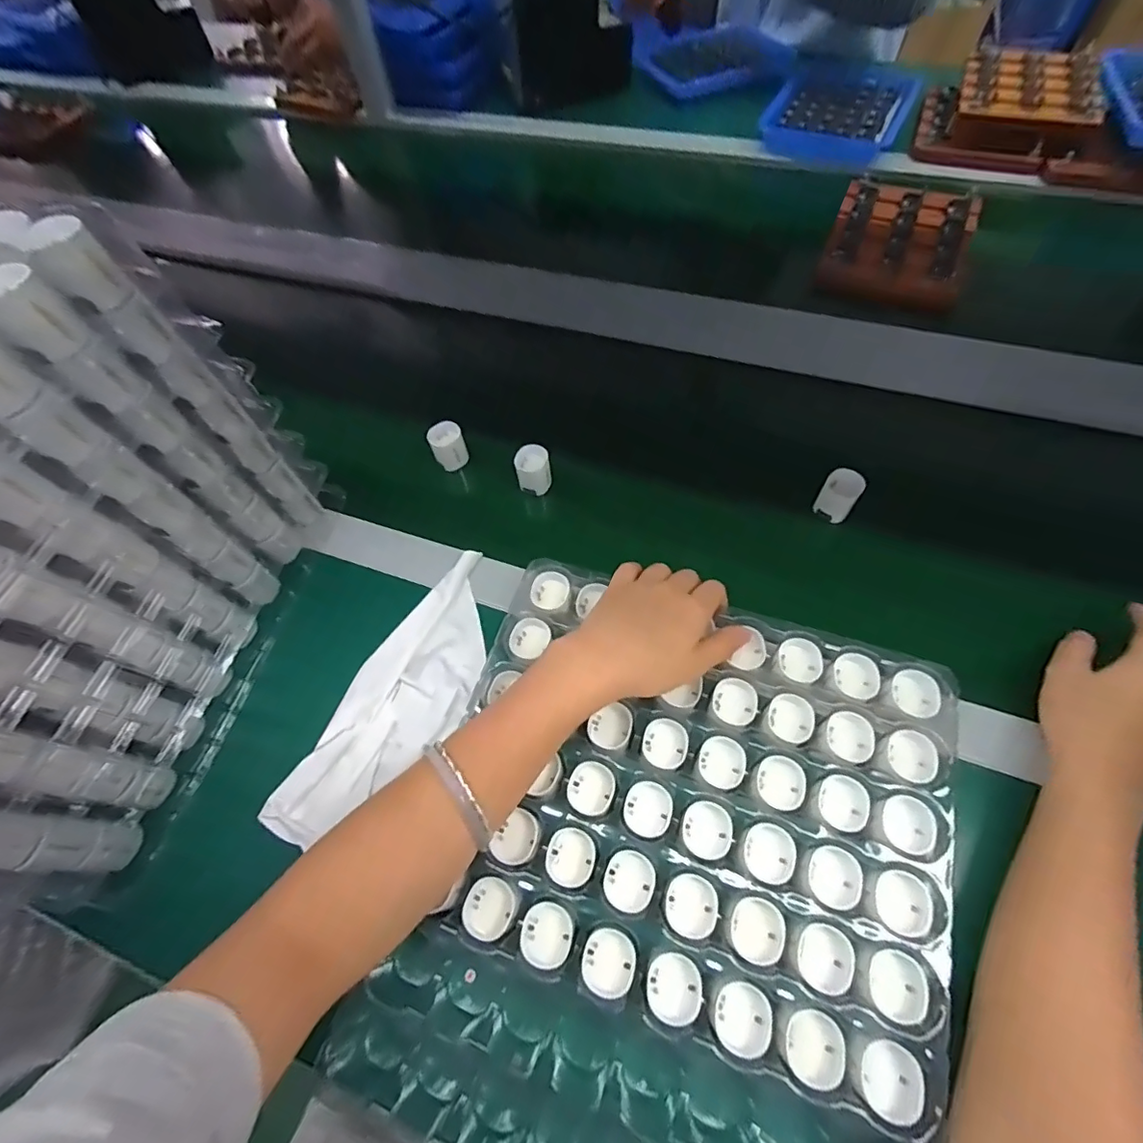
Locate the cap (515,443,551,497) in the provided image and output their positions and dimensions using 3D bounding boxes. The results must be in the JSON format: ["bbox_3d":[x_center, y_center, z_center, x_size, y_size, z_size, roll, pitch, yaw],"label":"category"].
[{"bbox_3d":[-0.034,-0.092,0.488,0.029,0.036,0.027,-1,61,2],"label":"cap"}]

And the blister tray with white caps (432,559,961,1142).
[{"bbox_3d":[0.070,0.132,0.336,0.290,0.025,0.237,16,64,12],"label":"blister tray with white caps"}]

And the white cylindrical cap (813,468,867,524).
[{"bbox_3d":[0.224,-0.064,0.452,0.028,0.035,0.025,31,67,18],"label":"white cylindrical cap"}]

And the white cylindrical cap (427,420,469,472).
[{"bbox_3d":[-0.115,-0.118,0.509,0.030,0.036,0.026,-18,62,-7],"label":"white cylindrical cap"}]

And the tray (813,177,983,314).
[{"bbox_3d":[0.376,-0.378,0.625,0.144,0.038,0.176,20,64,13],"label":"tray"}]

